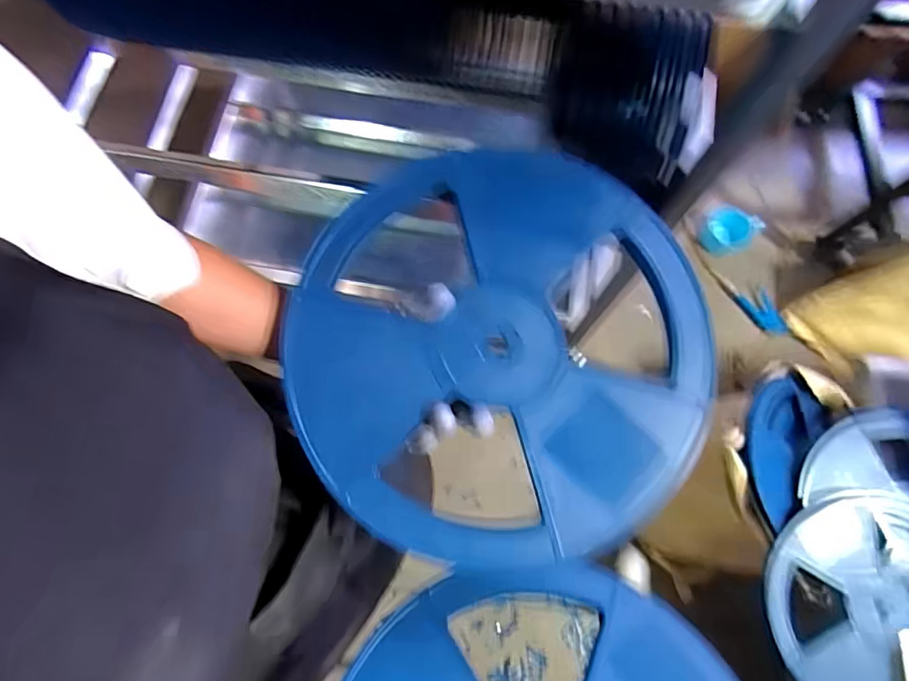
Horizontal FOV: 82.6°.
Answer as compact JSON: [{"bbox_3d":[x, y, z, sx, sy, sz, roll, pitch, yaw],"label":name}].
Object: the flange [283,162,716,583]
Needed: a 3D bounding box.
[{"bbox_3d":[0.036,0.007,0.401,0.316,0.029,0.313,0,82,0],"label":"flange"}]

